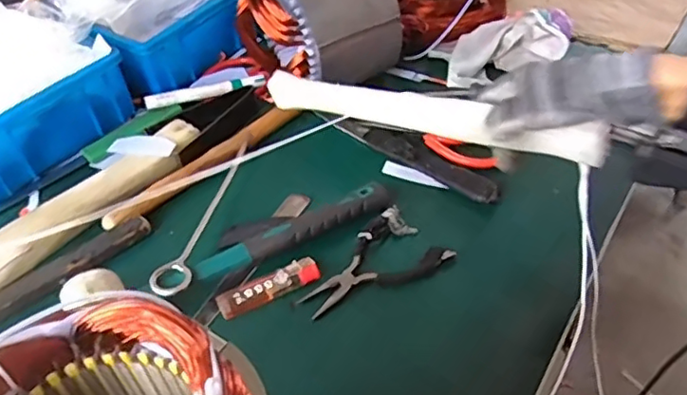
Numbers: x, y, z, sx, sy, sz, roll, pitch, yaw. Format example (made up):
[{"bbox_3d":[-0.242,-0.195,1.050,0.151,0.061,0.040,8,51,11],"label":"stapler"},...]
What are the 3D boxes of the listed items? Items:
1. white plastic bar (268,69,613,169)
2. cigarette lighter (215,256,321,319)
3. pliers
[{"bbox_3d":[0.060,-0.069,0.504,0.296,0.026,0.022,16,48,30],"label":"white plastic bar"},{"bbox_3d":[-0.062,0.074,0.509,0.086,0.011,0.021,-22,46,-17],"label":"cigarette lighter"},{"bbox_3d":[0.022,0.061,0.518,0.124,0.014,0.073,-31,49,-25],"label":"pliers"}]

